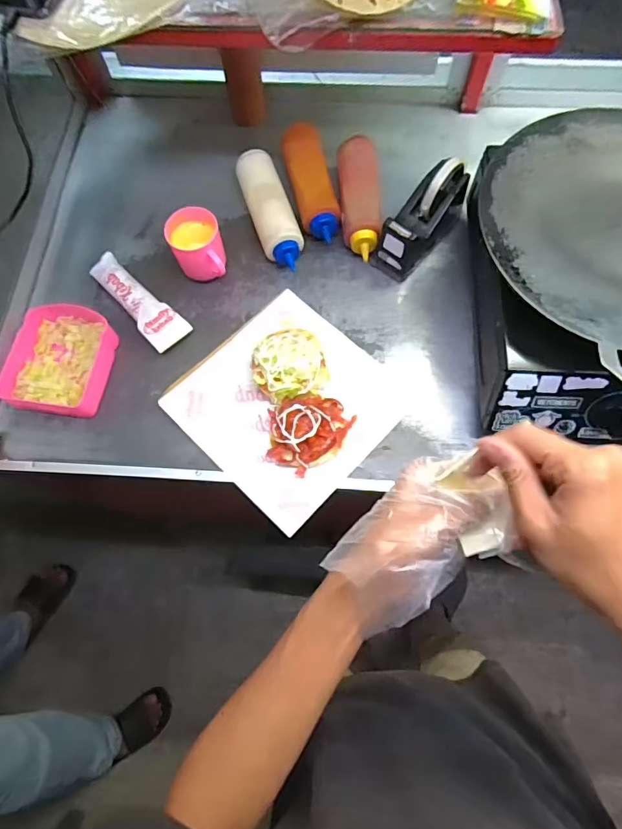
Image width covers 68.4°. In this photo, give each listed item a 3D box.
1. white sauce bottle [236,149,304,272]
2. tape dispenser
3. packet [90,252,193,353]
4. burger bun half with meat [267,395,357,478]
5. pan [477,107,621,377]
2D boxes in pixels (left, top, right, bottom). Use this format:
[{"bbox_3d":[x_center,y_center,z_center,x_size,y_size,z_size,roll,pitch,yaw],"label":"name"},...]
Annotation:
[{"bbox_3d":[-0.063,-0.310,0.705,0.059,0.059,0.191,-19,73,-5],"label":"white sauce bottle"},{"bbox_3d":[0.164,-0.290,0.669,0.053,0.101,0.162,36,77,12],"label":"tape dispenser"},{"bbox_3d":[-0.257,-0.166,0.672,0.182,0.026,0.059,42,78,13],"label":"packet"},{"bbox_3d":[-0.004,0.021,0.594,0.112,0.035,0.093,-31,74,-8],"label":"burger bun half with meat"},{"bbox_3d":[0.368,-0.220,0.531,0.320,0.020,0.331,0,72,1],"label":"pan"}]

